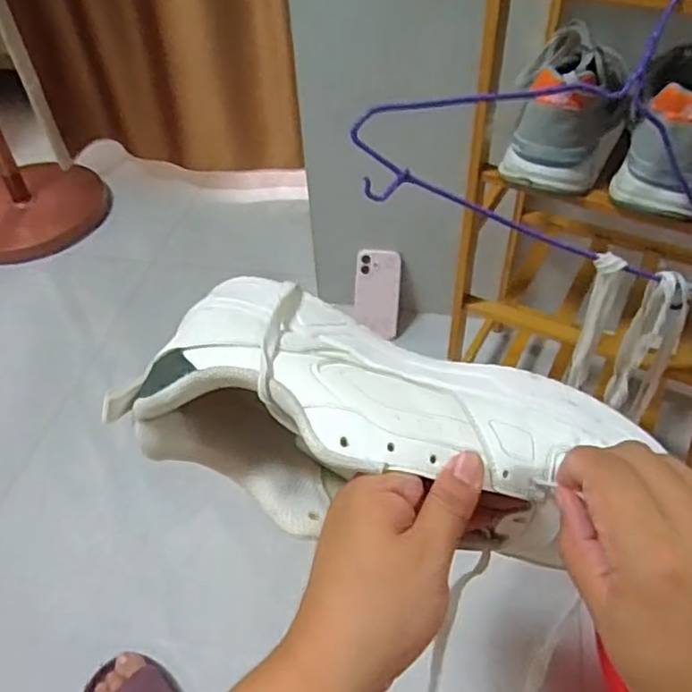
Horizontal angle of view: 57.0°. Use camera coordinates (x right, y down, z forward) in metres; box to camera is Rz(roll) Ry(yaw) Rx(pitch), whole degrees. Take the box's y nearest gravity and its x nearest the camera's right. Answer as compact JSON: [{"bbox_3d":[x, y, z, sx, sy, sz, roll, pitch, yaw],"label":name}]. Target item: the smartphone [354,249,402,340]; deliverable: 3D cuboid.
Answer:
[{"bbox_3d":[0.054,-0.089,1.095,0.077,0.147,0.013,4,11,6],"label":"smartphone"}]

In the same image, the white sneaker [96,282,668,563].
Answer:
[{"bbox_3d":[0.016,0.037,0.339,0.236,0.085,0.117,10,48,5],"label":"white sneaker"}]

